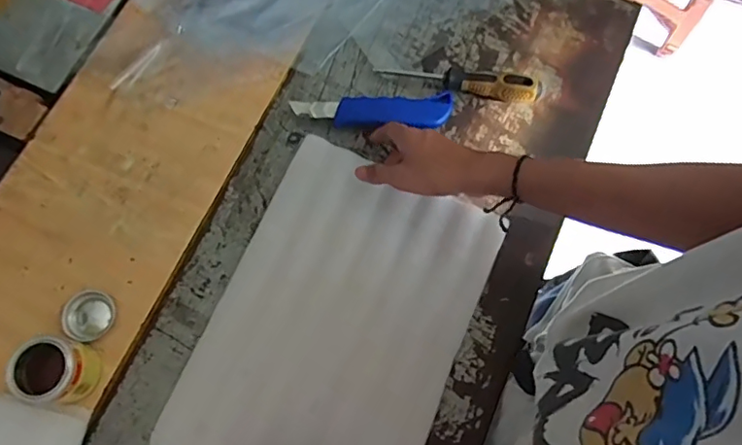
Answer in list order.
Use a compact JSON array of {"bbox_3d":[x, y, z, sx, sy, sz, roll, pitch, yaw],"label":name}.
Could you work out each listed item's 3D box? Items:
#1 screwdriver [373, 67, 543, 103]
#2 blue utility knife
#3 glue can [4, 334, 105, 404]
[{"bbox_3d":[0.099,-0.166,0.624,0.178,0.033,0.033,12,74,2],"label":"screwdriver"},{"bbox_3d":[0.005,-0.122,0.613,0.174,0.021,0.037,-5,74,-4],"label":"blue utility knife"},{"bbox_3d":[-0.286,0.135,0.506,0.054,0.062,0.055,1,74,-2],"label":"glue can"}]

